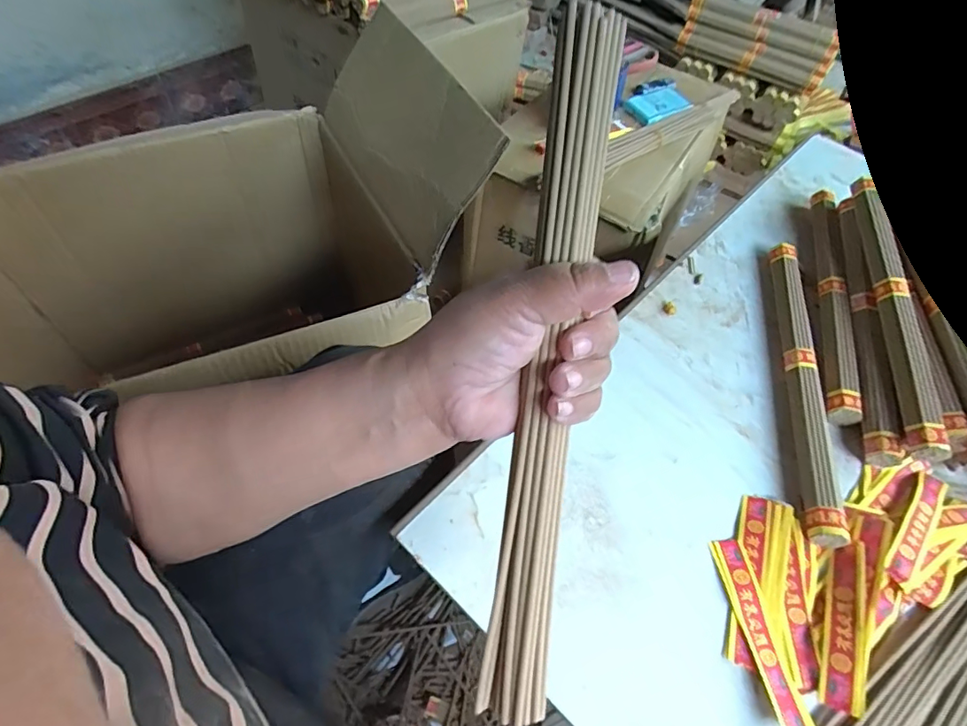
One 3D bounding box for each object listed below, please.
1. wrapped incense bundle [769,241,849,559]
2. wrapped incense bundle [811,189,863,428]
[{"bbox_3d":[0.293,0.008,0.467,0.034,0.023,0.315,13,54,5],"label":"wrapped incense bundle"},{"bbox_3d":[0.354,-0.075,0.525,0.025,0.025,0.312,16,55,7],"label":"wrapped incense bundle"}]

